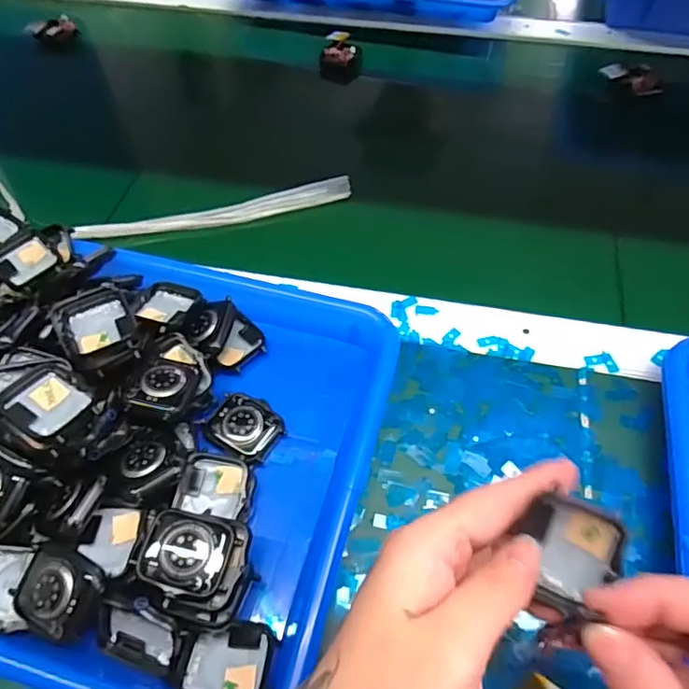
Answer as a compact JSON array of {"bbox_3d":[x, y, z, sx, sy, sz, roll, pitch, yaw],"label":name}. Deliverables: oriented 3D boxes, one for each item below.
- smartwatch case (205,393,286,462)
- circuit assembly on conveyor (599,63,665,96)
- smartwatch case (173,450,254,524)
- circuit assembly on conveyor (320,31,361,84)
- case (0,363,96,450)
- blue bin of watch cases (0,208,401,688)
[{"bbox_3d":[-0.061,0.049,0.332,0.041,0.012,0.038,35,64,22],"label":"smartwatch case"},{"bbox_3d":[0.293,-0.272,0.554,0.056,0.017,0.035,9,57,8],"label":"circuit assembly on conveyor"},{"bbox_3d":[-0.072,0.079,0.303,0.044,0.017,0.035,13,58,10],"label":"smartwatch case"},{"bbox_3d":[-0.003,-0.315,0.595,0.042,0.030,0.051,1,56,2],"label":"circuit assembly on conveyor"},{"bbox_3d":[-0.159,0.035,0.296,0.045,0.018,0.041,29,62,19],"label":"case"},{"bbox_3d":[-0.148,0.043,0.317,0.326,0.062,0.252,10,57,8],"label":"blue bin of watch cases"}]

